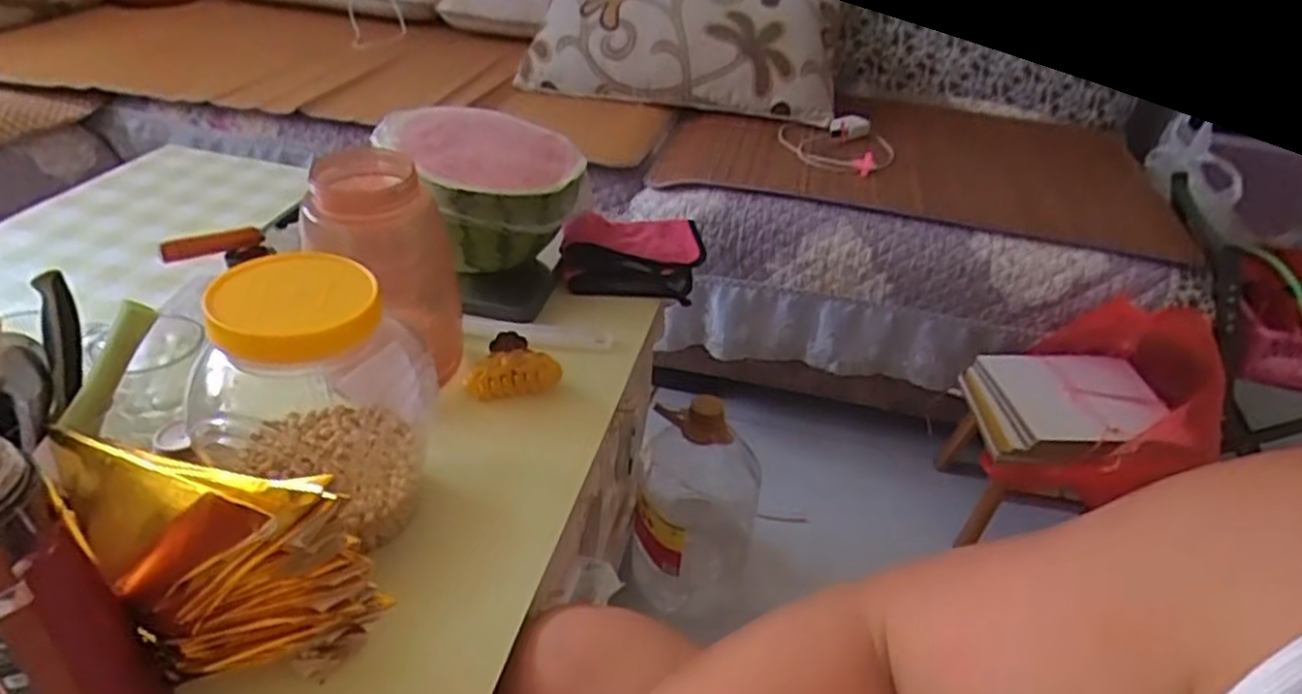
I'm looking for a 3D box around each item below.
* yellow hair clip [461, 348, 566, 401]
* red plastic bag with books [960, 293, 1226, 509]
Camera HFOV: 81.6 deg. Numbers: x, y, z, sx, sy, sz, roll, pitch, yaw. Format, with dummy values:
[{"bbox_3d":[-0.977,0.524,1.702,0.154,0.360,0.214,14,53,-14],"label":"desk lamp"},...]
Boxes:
[{"bbox_3d":[-0.124,0.022,0.678,0.083,0.025,0.034,-4,36,-12],"label":"yellow hair clip"},{"bbox_3d":[0.636,0.060,1.100,0.300,0.177,0.339,23,39,24],"label":"red plastic bag with books"}]

